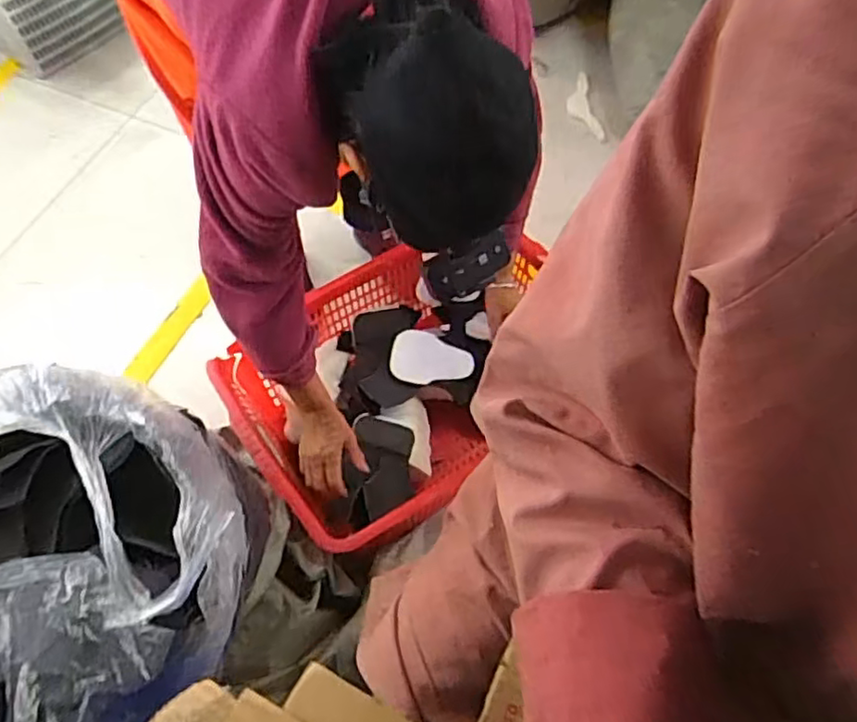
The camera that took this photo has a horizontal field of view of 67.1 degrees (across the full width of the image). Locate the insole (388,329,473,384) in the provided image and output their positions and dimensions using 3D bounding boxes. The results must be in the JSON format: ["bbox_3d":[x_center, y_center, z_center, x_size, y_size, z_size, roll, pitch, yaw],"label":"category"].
[{"bbox_3d":[0.007,-0.008,1.129,0.138,0.042,0.084,3,62,2],"label":"insole"}]

